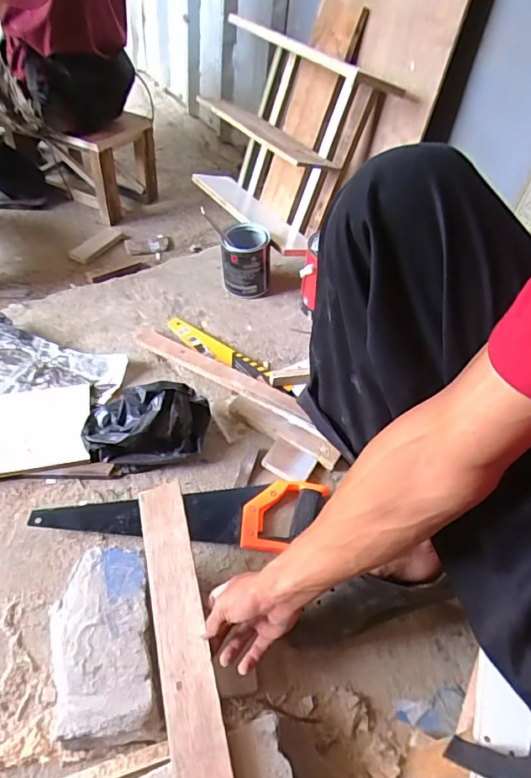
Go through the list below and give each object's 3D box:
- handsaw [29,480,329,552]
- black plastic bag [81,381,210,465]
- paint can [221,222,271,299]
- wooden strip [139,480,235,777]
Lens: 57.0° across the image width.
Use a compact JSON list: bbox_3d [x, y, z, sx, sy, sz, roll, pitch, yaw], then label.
[{"bbox_3d":[-0.121,0.179,0.757,0.421,0.024,0.118,6,48,0],"label":"handsaw"},{"bbox_3d":[-0.197,0.056,0.810,0.199,0.099,0.135,5,48,-1],"label":"black plastic bag"},{"bbox_3d":[-0.047,-0.290,1.126,0.109,0.138,0.098,-1,49,-6],"label":"paint can"},{"bbox_3d":[-0.091,0.304,0.555,0.059,0.019,0.436,-9,51,-13],"label":"wooden strip"}]

